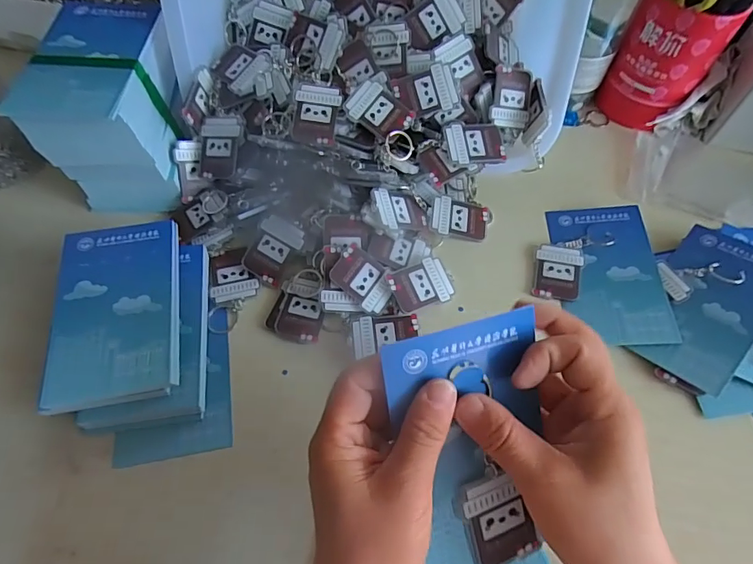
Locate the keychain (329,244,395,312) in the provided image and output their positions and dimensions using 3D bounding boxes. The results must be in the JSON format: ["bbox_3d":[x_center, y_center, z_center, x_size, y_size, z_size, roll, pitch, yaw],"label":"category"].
[{"bbox_3d":[-0.010,-0.003,0.372,0.050,0.004,0.035,42,70,-5],"label":"keychain"}]

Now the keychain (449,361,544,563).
[{"bbox_3d":[0.055,0.092,0.235,0.037,0.004,0.113,-15,100,-11],"label":"keychain"}]

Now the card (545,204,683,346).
[{"bbox_3d":[0.194,-0.010,0.395,0.078,0.005,0.134,-3,58,9],"label":"card"}]

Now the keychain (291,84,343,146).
[{"bbox_3d":[-0.050,-0.141,0.393,0.038,0.004,0.056,3,80,-2],"label":"keychain"}]

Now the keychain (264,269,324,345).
[{"bbox_3d":[-0.061,0.018,0.375,0.044,0.010,0.059,14,60,6],"label":"keychain"}]

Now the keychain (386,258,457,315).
[{"bbox_3d":[0.037,0.002,0.380,0.051,0.004,0.037,-16,78,-21],"label":"keychain"}]

